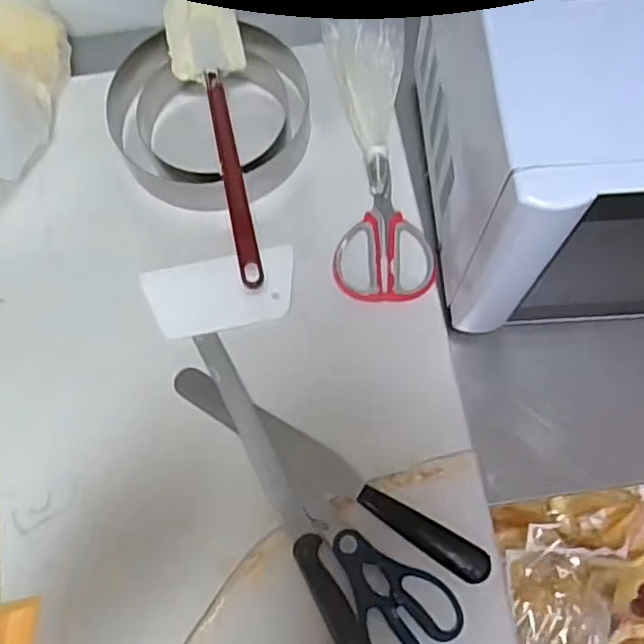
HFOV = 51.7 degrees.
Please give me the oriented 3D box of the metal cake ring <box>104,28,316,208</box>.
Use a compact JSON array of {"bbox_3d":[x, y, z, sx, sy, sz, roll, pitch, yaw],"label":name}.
[{"bbox_3d":[-0.118,-0.235,0.713,0.207,0.045,0.219,-1,70,2],"label":"metal cake ring"}]

